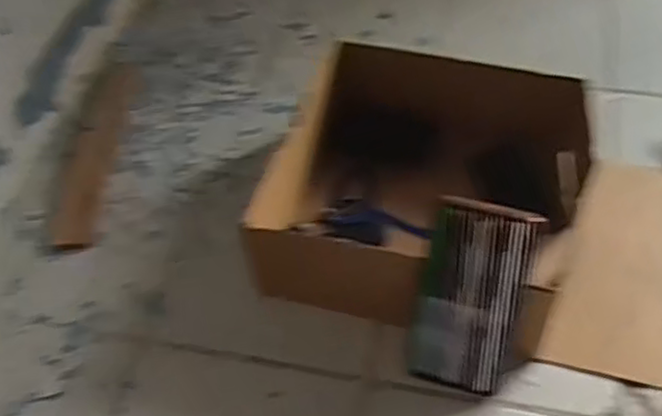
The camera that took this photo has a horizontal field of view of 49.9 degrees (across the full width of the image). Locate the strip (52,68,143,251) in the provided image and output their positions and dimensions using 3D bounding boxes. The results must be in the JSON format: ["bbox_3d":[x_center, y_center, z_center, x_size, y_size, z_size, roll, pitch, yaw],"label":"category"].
[{"bbox_3d":[-0.255,-0.065,0.787,0.047,0.011,0.270,0,51,3],"label":"strip"}]

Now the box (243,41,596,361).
[{"bbox_3d":[0.094,-0.023,0.671,0.262,0.094,0.286,13,53,14],"label":"box"}]

